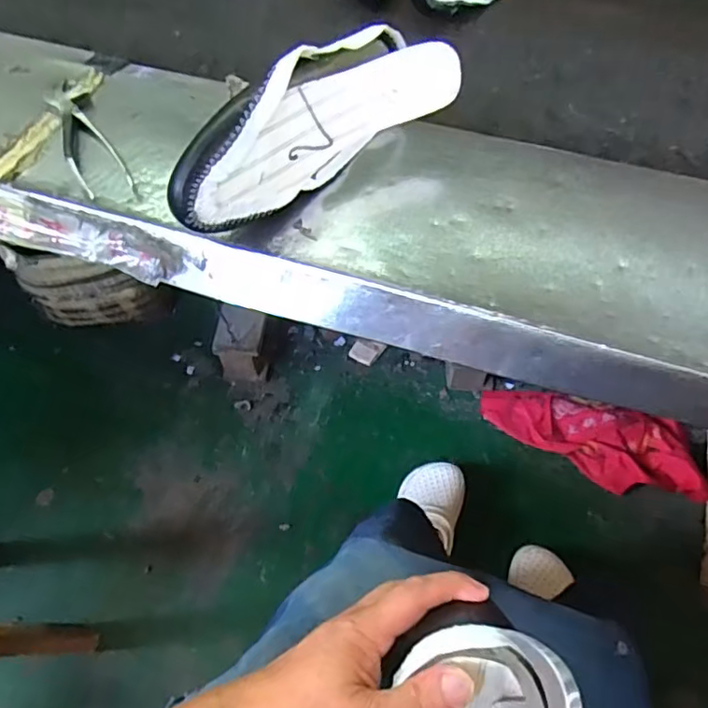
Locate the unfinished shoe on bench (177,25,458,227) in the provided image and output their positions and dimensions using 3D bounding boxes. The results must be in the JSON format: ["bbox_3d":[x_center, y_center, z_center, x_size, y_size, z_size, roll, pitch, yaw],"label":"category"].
[{"bbox_3d":[-0.042,-0.202,0.516,0.275,0.106,0.086,-29,61,-17],"label":"unfinished shoe on bench"}]

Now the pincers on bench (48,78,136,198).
[{"bbox_3d":[-0.280,-0.225,0.600,0.048,0.012,0.190,-26,60,-15],"label":"pincers on bench"}]

